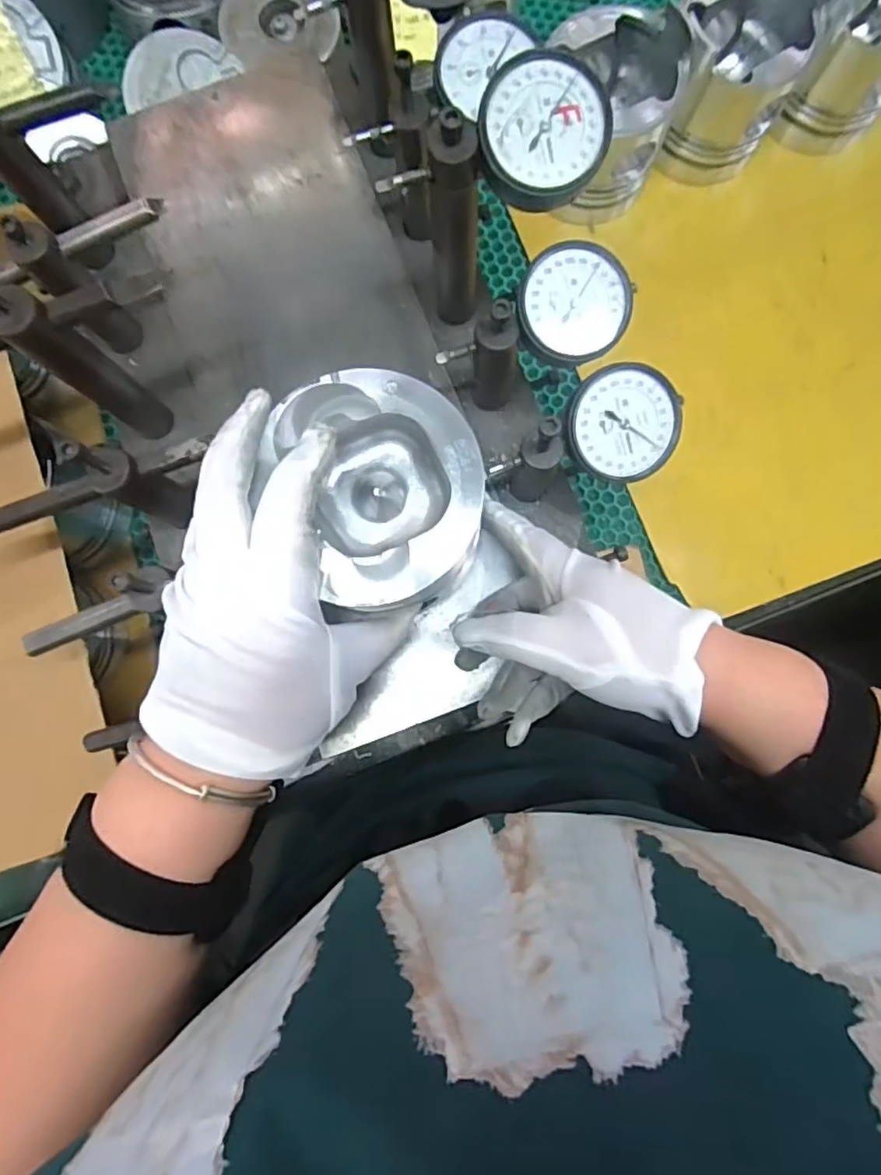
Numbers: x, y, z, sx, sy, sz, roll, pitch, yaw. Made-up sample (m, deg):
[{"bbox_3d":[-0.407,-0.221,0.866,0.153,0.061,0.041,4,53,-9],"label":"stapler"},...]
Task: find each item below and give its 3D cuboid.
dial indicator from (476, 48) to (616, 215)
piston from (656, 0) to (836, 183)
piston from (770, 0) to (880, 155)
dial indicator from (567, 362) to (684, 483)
[{"bbox_3d":[0.043,-0.196,0.269,0.053,0.025,0.054,-6,99,-5],"label":"dial indicator"},{"bbox_3d":[0.219,-0.387,0.473,0.092,0.111,0.093,0,84,0],"label":"piston"},{"bbox_3d":[0.321,-0.416,0.479,0.086,0.114,0.089,0,84,0],"label":"piston"},{"bbox_3d":[0.087,-0.080,0.304,0.052,0.020,0.053,-4,102,-4],"label":"dial indicator"}]

